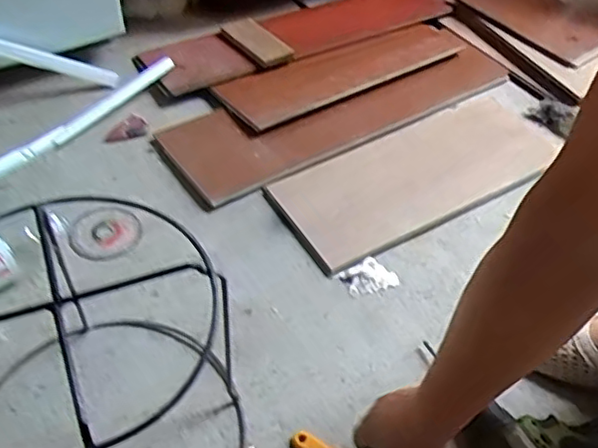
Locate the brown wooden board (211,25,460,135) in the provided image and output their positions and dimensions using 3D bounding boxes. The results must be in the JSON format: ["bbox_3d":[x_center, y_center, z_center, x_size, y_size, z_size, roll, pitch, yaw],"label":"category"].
[{"bbox_3d":[0.082,-0.272,1.065,0.453,0.019,0.128,-27,56,-25],"label":"brown wooden board"}]

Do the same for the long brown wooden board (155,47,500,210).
[{"bbox_3d":[0.072,-0.200,1.001,0.602,0.019,0.166,-27,56,-25],"label":"long brown wooden board"}]

